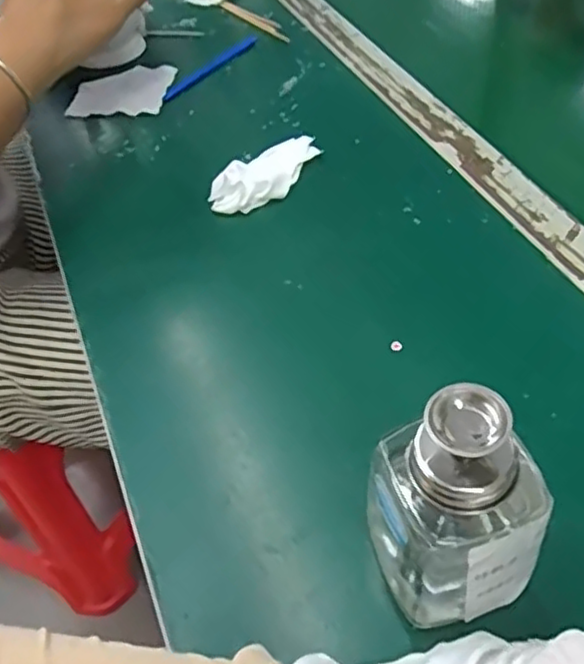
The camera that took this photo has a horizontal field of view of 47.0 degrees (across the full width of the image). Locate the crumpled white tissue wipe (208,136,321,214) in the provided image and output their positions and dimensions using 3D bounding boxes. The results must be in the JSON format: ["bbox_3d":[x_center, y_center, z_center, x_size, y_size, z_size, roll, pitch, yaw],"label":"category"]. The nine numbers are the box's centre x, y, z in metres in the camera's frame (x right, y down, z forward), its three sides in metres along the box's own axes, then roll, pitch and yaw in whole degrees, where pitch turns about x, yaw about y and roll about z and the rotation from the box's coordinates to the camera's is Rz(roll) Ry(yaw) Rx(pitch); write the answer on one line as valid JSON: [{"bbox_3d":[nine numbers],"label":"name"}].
[{"bbox_3d":[-0.019,-0.127,0.524,0.047,0.020,0.106,28,55,26],"label":"crumpled white tissue wipe"}]

